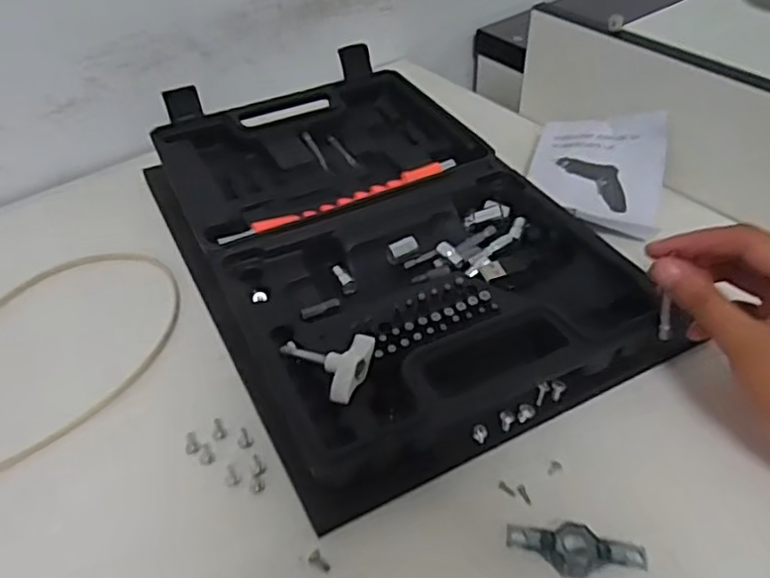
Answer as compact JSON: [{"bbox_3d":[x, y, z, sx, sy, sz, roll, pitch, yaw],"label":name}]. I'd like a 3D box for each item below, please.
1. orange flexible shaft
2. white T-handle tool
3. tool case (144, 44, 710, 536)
[{"bbox_3d":[-0.028,-0.060,0.435,0.168,0.005,0.013,-21,47,-19],"label":"orange flexible shaft"},{"bbox_3d":[-0.032,0.037,0.325,0.048,0.013,0.034,11,45,13],"label":"white T-handle tool"},{"bbox_3d":[-0.010,-0.045,0.431,0.235,0.040,0.354,-21,47,-20],"label":"tool case"}]

